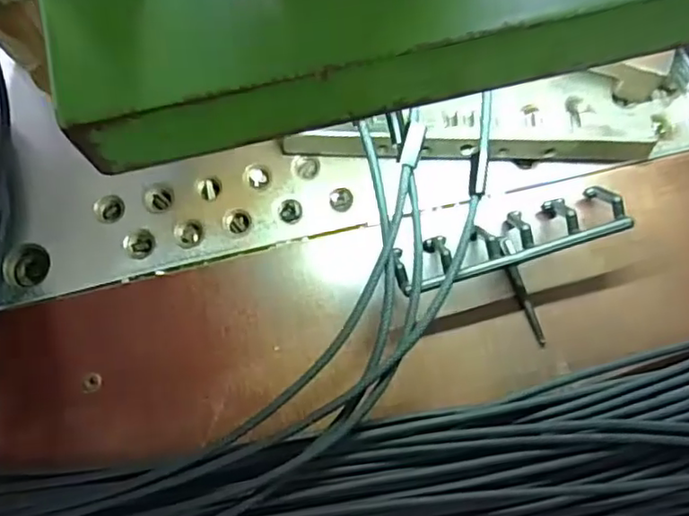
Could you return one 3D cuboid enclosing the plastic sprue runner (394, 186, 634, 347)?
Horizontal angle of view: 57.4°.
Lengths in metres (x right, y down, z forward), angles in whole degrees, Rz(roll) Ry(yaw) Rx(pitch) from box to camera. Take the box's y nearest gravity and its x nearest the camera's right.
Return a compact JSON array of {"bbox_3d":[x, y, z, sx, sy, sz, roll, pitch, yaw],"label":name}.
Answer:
[{"bbox_3d":[0.079,0.007,0.287,0.109,0.030,0.058,-16,76,-5],"label":"plastic sprue runner"}]

